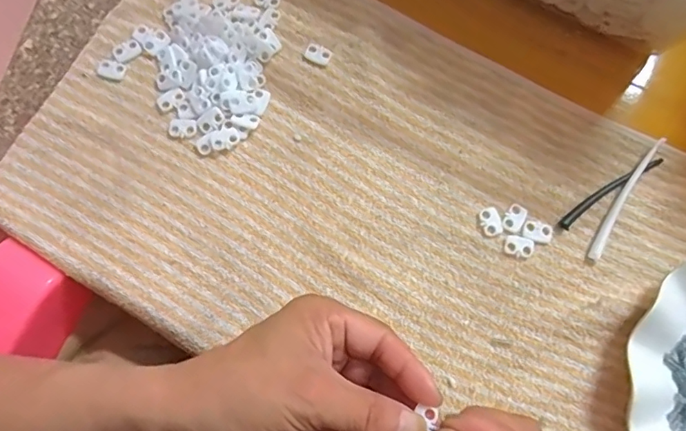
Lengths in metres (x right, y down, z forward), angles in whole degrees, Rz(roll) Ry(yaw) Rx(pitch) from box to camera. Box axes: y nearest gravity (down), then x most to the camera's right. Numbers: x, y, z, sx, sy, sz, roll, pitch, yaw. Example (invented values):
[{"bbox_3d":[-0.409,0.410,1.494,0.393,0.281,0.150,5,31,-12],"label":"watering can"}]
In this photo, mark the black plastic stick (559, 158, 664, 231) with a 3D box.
[{"bbox_3d":[0.176,-0.017,0.325,0.085,0.004,0.010,-33,80,-7],"label":"black plastic stick"}]

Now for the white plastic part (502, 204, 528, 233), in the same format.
[{"bbox_3d":[0.111,0.002,0.320,0.012,0.004,0.018,27,79,5],"label":"white plastic part"}]

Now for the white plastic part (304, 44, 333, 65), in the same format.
[{"bbox_3d":[-0.017,-0.112,0.344,0.017,0.004,0.013,27,79,5],"label":"white plastic part"}]

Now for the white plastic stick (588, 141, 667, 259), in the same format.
[{"bbox_3d":[0.184,-0.012,0.322,0.008,0.009,0.092,32,79,6],"label":"white plastic stick"}]

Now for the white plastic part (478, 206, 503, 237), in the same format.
[{"bbox_3d":[0.096,0.004,0.321,0.012,0.004,0.018,-15,78,-4],"label":"white plastic part"}]

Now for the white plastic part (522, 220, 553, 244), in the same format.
[{"bbox_3d":[0.126,0.010,0.319,0.019,0.004,0.013,16,78,3],"label":"white plastic part"}]

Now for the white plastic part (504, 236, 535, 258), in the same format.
[{"bbox_3d":[0.113,0.020,0.318,0.019,0.004,0.013,14,78,3],"label":"white plastic part"}]

